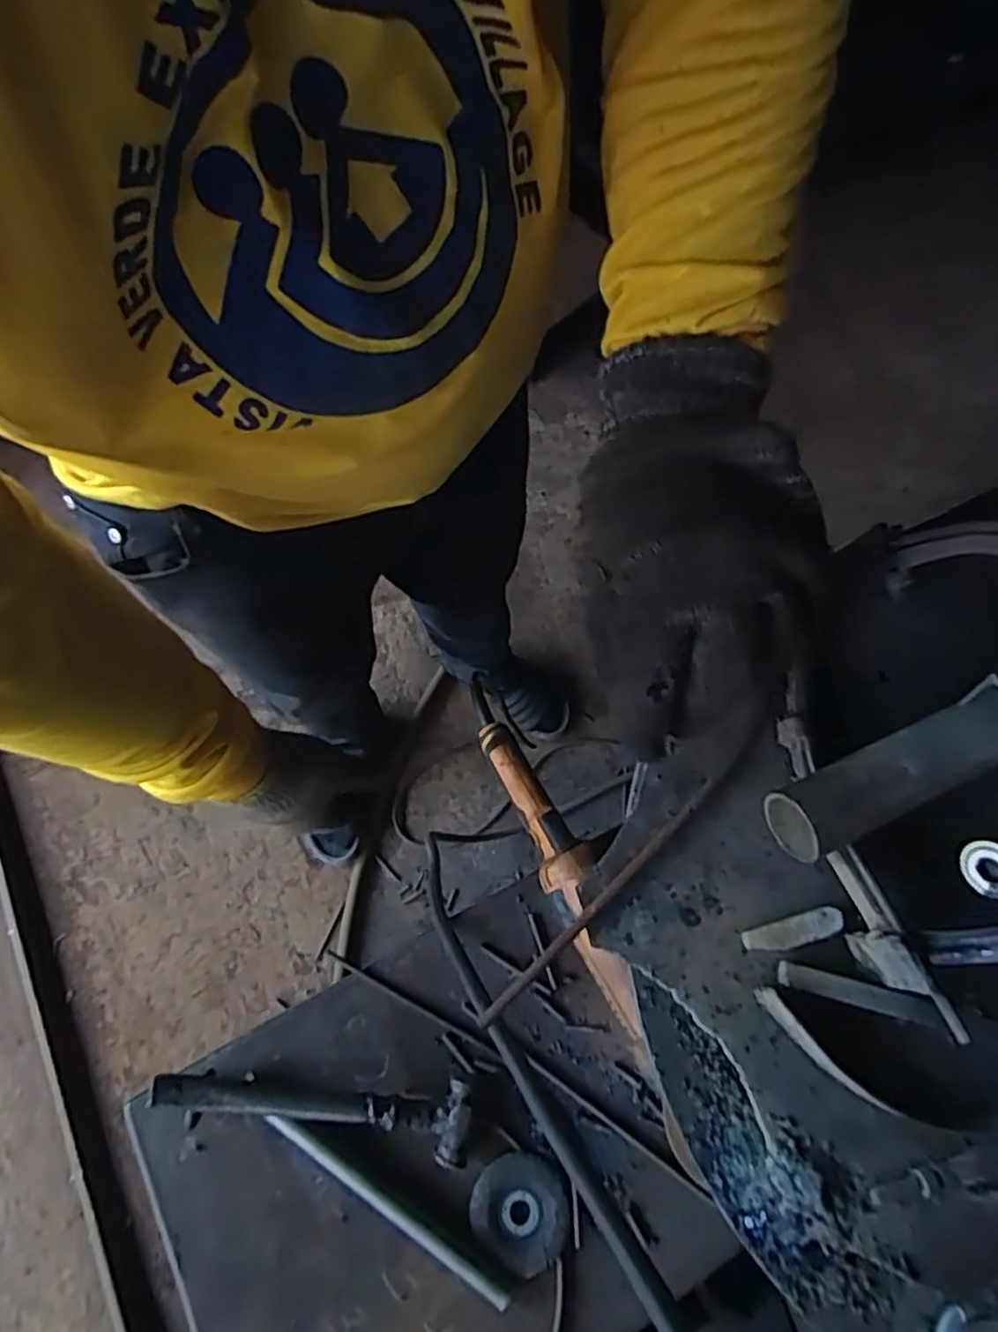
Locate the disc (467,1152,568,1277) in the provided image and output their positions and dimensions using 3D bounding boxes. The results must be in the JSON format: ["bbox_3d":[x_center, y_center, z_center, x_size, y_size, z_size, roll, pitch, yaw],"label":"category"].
[{"bbox_3d":[0.017,0.415,0.535,0.074,0.008,0.066,40,71,12],"label":"disc"}]

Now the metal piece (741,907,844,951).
[{"bbox_3d":[0.133,0.120,0.317,0.046,0.004,0.013,-13,70,-9],"label":"metal piece"}]

